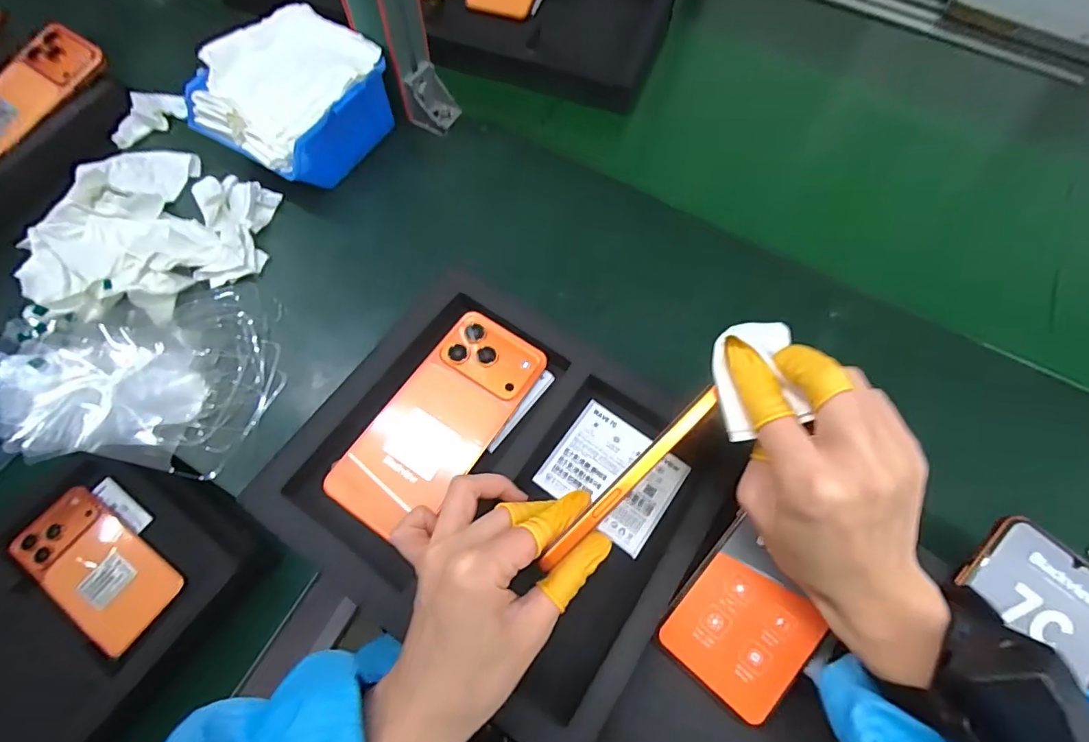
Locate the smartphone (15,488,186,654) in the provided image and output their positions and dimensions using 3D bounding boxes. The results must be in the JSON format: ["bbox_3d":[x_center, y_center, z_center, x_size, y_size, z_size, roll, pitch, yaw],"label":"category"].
[{"bbox_3d":[-0.420,0.183,0.460,0.161,0.012,0.072,35,57,8],"label":"smartphone"}]

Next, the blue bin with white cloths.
[{"bbox_3d":[-0.218,-0.235,0.431,0.118,0.074,0.138,30,68,11],"label":"blue bin with white cloths"}]

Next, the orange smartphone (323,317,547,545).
[{"bbox_3d":[-0.072,0.035,0.345,0.075,0.014,0.162,33,68,12],"label":"orange smartphone"}]

